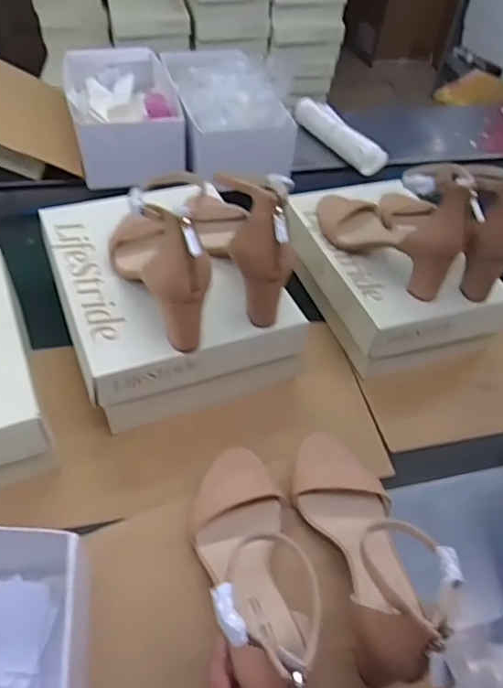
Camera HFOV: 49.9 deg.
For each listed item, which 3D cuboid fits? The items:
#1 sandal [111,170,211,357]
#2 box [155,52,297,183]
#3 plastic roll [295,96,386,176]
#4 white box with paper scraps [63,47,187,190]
[{"bbox_3d":[-0.098,-0.109,0.566,0.067,0.160,0.208,-21,53,-22],"label":"sandal"},{"bbox_3d":[-0.052,-0.430,0.961,0.164,0.116,0.316,-10,49,-14],"label":"box"},{"bbox_3d":[0.162,-0.401,1.024,0.044,0.048,0.233,-22,53,-23],"label":"plastic roll"},{"bbox_3d":[-0.230,-0.417,0.964,0.176,0.086,0.337,-8,49,-12],"label":"white box with paper scraps"}]

